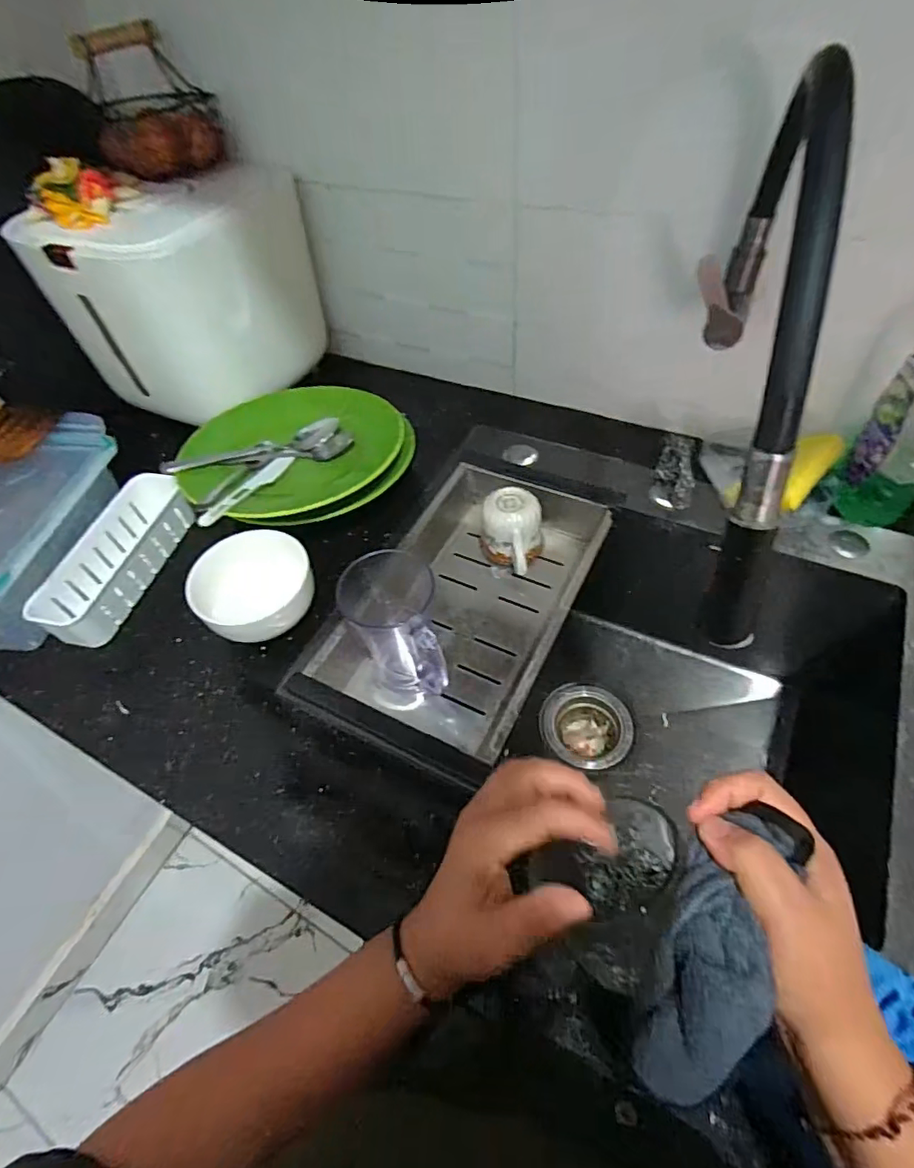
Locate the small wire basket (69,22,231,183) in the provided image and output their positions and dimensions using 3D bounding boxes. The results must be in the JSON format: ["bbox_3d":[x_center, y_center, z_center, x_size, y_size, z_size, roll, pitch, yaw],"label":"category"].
[{"bbox_3d":[-0.330,-0.520,0.600,0.093,0.106,0.125,21,57,20],"label":"small wire basket"}]

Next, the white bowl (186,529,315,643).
[{"bbox_3d":[-0.203,0.002,0.564,0.109,0.065,0.109,-2,53,3],"label":"white bowl"}]

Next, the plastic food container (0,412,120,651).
[{"bbox_3d":[-0.455,-0.058,0.591,0.139,0.086,0.265,9,54,12],"label":"plastic food container"}]

